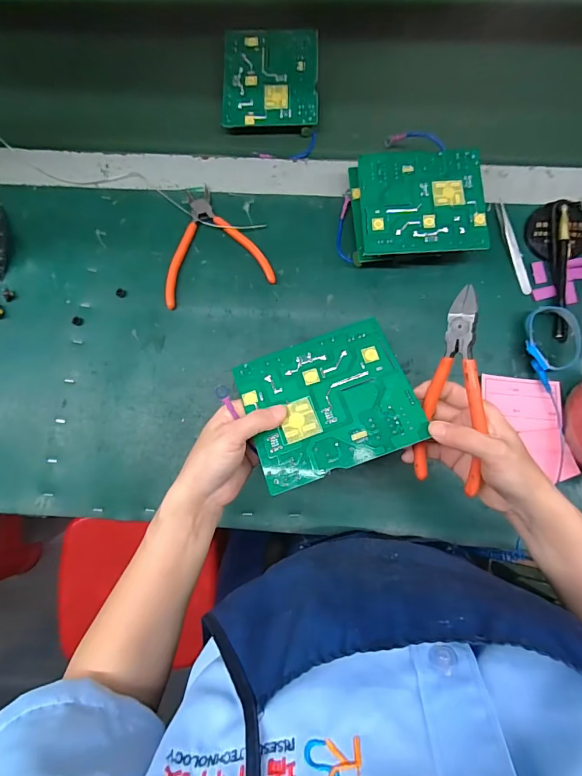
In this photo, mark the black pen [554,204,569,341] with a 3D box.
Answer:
[{"bbox_3d":[0.303,-0.128,0.439,0.016,0.017,0.147,6,83,2],"label":"black pen"}]

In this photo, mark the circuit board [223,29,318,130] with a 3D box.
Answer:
[{"bbox_3d":[-0.025,-0.380,0.483,0.114,0.008,0.130,0,83,2],"label":"circuit board"}]

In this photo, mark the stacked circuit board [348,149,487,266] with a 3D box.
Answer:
[{"bbox_3d":[0.137,-0.197,0.443,0.140,0.049,0.116,-2,82,1],"label":"stacked circuit board"}]

